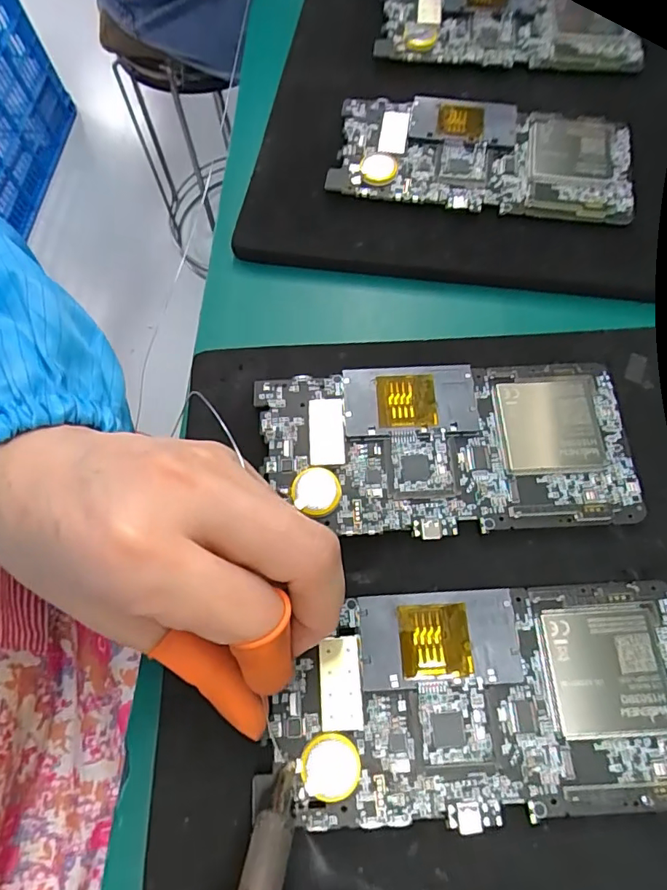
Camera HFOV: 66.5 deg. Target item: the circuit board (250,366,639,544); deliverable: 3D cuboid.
[{"bbox_3d":[0.045,0.001,0.214,0.150,0.009,0.070,-2,70,2],"label":"circuit board"}]

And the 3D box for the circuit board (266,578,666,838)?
[{"bbox_3d":[0.054,0.089,0.178,0.146,0.005,0.072,-4,70,1],"label":"circuit board"}]

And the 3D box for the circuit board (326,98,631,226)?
[{"bbox_3d":[0.077,-0.151,0.265,0.148,0.009,0.067,10,71,6],"label":"circuit board"}]

